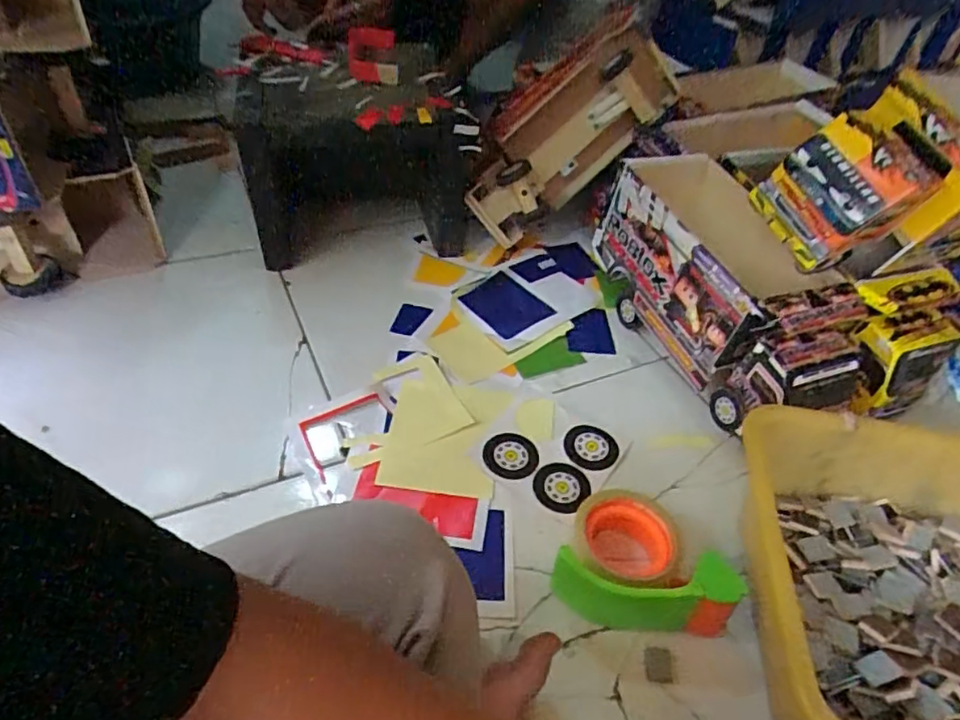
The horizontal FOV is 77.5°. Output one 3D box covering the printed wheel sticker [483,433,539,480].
[{"bbox_3d":[0.032,0.098,0.617,0.055,0.006,0.050,9,44,3],"label":"printed wheel sticker"}]

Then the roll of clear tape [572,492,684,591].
[{"bbox_3d":[0.122,0.160,0.507,0.079,0.057,0.085,3,44,-3],"label":"roll of clear tape"}]

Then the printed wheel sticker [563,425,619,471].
[{"bbox_3d":[0.118,0.092,0.632,0.056,0.010,0.047,7,43,0],"label":"printed wheel sticker"}]

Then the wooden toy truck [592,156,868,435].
[{"bbox_3d":[0.271,-0.071,0.688,0.131,0.185,0.317,-14,47,-20],"label":"wooden toy truck"}]

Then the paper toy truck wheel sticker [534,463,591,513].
[{"bbox_3d":[0.082,0.125,0.598,0.051,0.004,0.056,32,49,24],"label":"paper toy truck wheel sticker"}]

